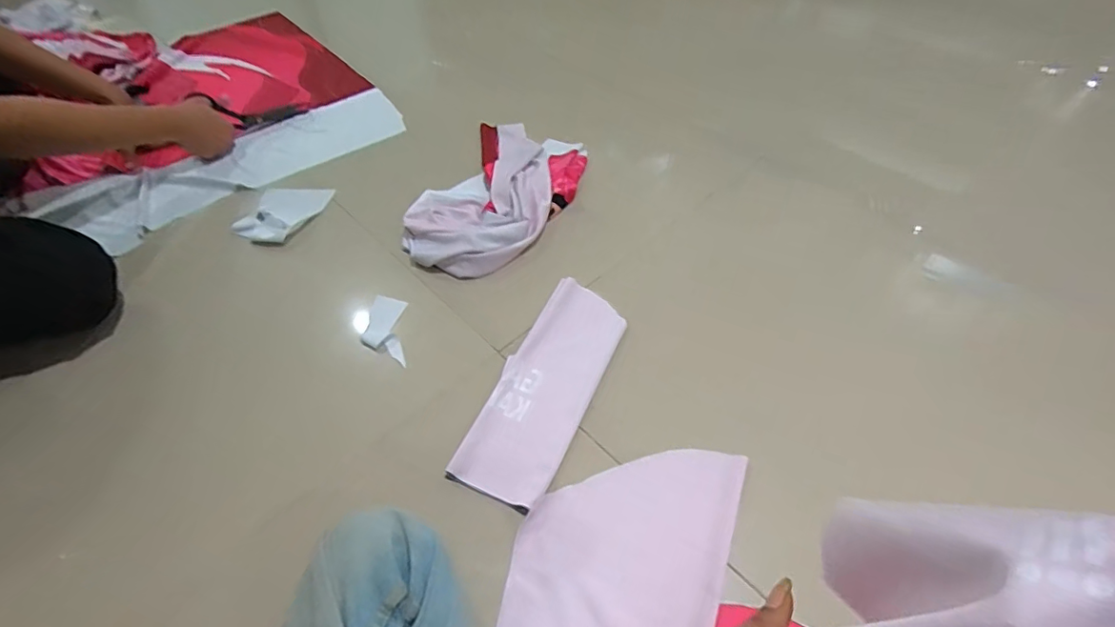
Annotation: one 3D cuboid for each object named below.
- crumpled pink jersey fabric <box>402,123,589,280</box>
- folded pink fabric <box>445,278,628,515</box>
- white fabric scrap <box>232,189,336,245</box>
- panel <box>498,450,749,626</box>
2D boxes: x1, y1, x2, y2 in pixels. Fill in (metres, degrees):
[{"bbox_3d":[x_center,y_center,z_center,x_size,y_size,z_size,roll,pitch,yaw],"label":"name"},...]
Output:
[{"bbox_3d":[-0.088,-0.200,0.861,0.209,0.047,0.367,14,53,14],"label":"crumpled pink jersey fabric"},{"bbox_3d":[-0.011,0.084,0.637,0.107,0.020,0.293,19,54,18],"label":"folded pink fabric"},{"bbox_3d":[-0.438,-0.157,0.833,0.101,0.029,0.136,15,53,14],"label":"white fabric scrap"},{"bbox_3d":[0.063,0.233,0.518,0.185,0.018,0.259,16,53,16],"label":"panel"}]

